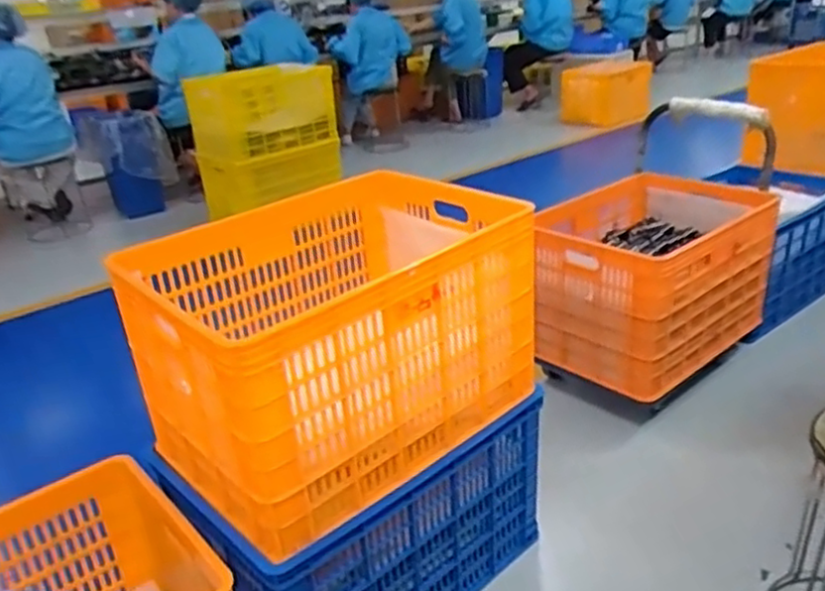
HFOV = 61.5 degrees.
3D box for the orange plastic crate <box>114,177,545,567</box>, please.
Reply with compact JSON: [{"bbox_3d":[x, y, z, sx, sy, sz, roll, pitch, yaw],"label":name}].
[{"bbox_3d":[-0.137,0.065,1.313,0.661,0.404,0.479,-23,30,-36],"label":"orange plastic crate"}]

